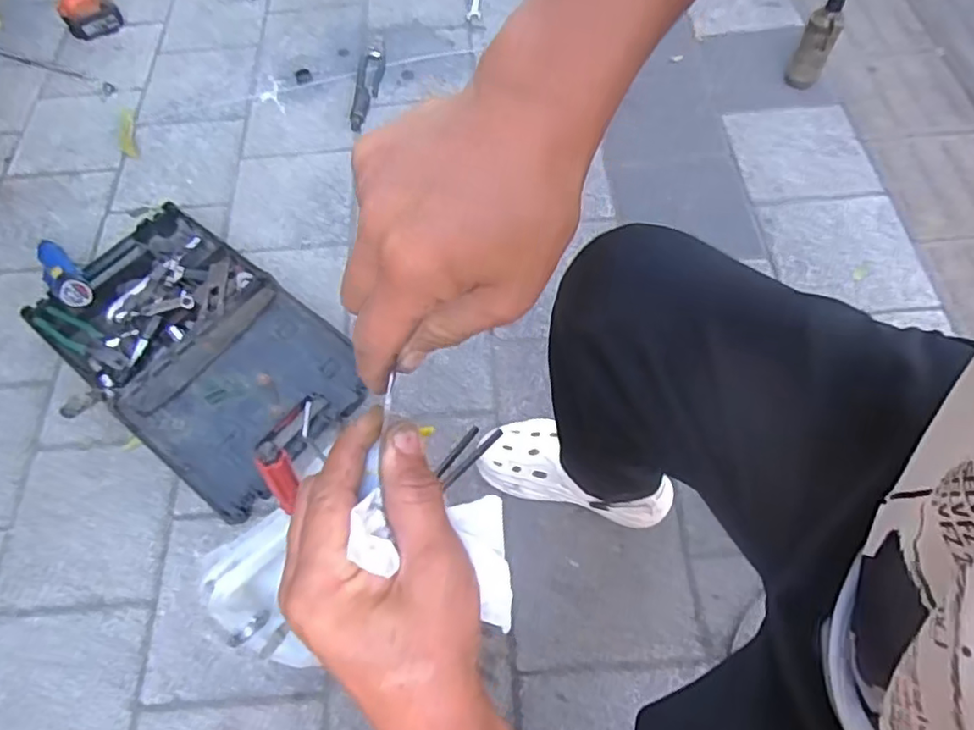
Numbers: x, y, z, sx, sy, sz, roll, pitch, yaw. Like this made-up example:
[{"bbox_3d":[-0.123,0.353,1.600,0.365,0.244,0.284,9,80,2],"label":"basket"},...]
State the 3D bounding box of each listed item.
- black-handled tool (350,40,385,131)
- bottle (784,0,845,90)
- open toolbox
[{"bbox_3d":[-0.261,-0.631,1.375,0.051,0.020,0.281,3,61,6],"label":"black-handled tool"},{"bbox_3d":[0.638,-0.629,1.194,0.062,0.208,0.061,30,68,17],"label":"bottle"},{"bbox_3d":[-0.486,-0.038,1.045,0.563,0.061,0.327,36,69,21],"label":"open toolbox"}]

